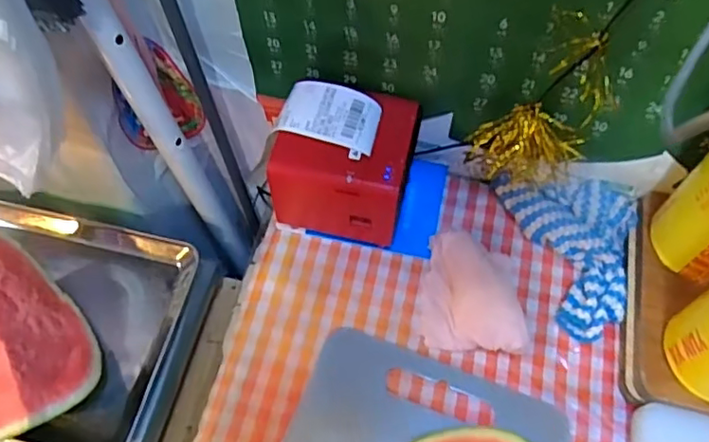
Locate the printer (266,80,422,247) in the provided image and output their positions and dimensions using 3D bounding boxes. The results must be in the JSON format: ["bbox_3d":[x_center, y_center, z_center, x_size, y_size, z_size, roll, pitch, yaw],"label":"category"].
[{"bbox_3d":[-0.012,-0.053,0.598,0.135,0.127,0.110,9,61,5],"label":"printer"}]

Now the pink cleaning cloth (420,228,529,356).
[{"bbox_3d":[0.117,0.069,0.592,0.099,0.033,0.115,7,61,4],"label":"pink cleaning cloth"}]

